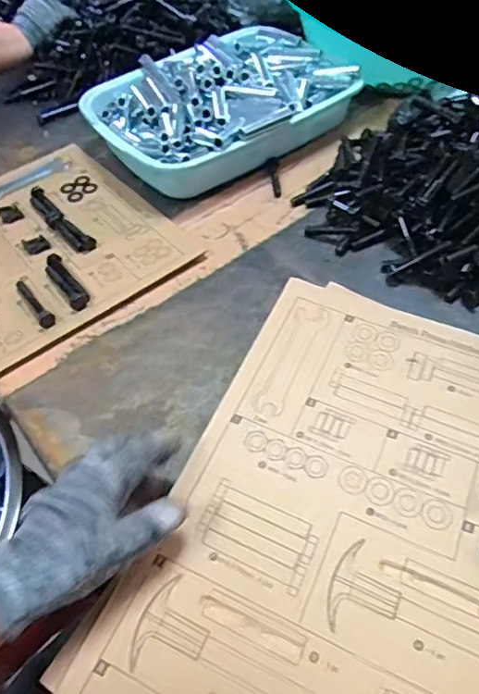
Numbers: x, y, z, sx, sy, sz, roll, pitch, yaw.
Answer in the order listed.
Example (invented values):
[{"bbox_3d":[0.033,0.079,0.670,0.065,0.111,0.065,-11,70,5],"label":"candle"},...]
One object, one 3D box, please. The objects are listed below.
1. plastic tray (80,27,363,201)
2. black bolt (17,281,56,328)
[{"bbox_3d":[-0.026,-0.309,0.693,0.313,0.081,0.236,-32,55,-21],"label":"plastic tray"},{"bbox_3d":[-0.200,-0.044,0.529,0.014,0.011,0.077,-31,54,-20],"label":"black bolt"}]

